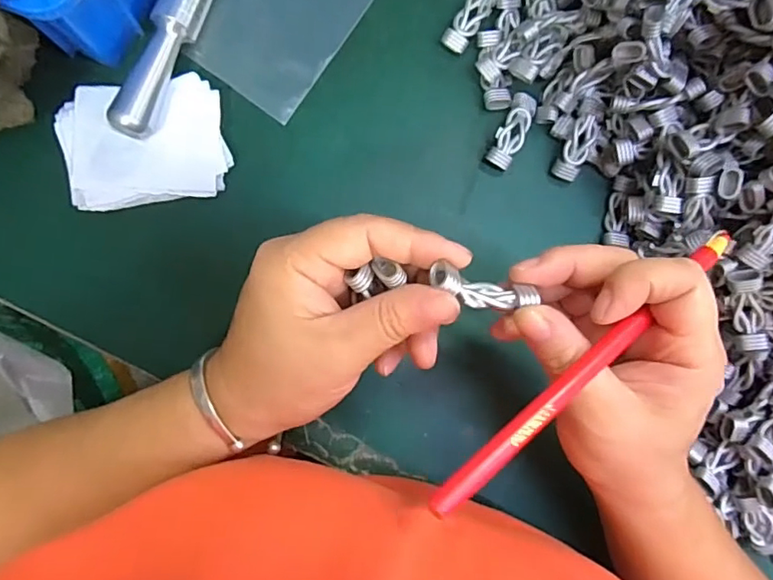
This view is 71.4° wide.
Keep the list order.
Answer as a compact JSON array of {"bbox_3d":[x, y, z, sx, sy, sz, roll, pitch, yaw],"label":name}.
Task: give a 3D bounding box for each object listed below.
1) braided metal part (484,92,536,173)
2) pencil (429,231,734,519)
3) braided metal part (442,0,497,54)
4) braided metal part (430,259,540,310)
[{"bbox_3d":[0.074,-0.094,0.313,0.016,0.007,0.046,26,87,-4],"label":"braided metal part"},{"bbox_3d":[0.081,0.027,0.207,0.167,0.007,0.009,-37,92,-15],"label":"pencil"},{"bbox_3d":[0.050,-0.160,0.312,0.015,0.007,0.045,33,86,-4],"label":"braided metal part"},{"bbox_3d":[0.038,0.001,0.215,0.042,0.014,0.012,12,88,-14],"label":"braided metal part"}]

